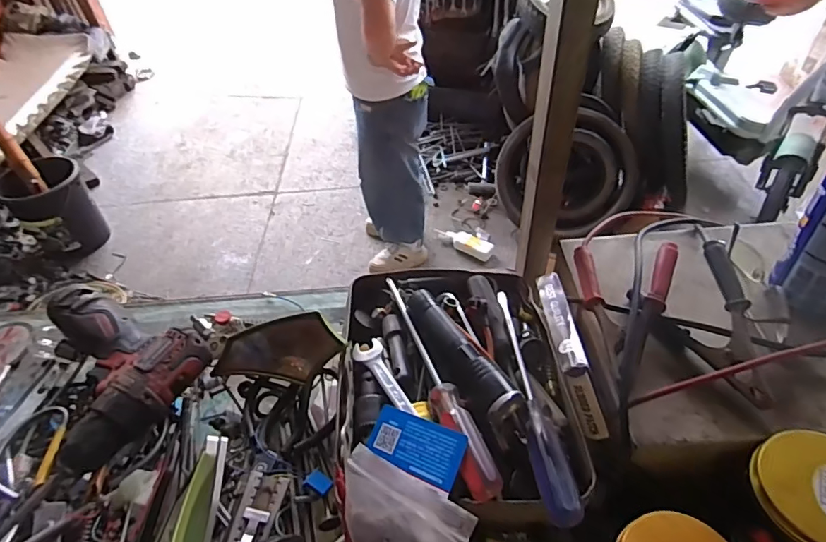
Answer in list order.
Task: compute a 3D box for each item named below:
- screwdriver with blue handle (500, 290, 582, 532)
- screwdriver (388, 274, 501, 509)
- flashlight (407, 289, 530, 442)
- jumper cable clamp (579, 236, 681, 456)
[{"bbox_3d":[0.098,0.099,0.421,0.026,0.020,0.231,-4,35,0],"label":"screwdriver with blue handle"},{"bbox_3d":[0.013,0.085,0.424,0.025,0.030,0.227,-18,48,-13],"label":"screwdriver"},{"bbox_3d":[0.039,0.076,0.432,0.039,0.034,0.163,-27,51,-20],"label":"flashlight"},{"bbox_3d":[0.176,0.051,0.421,0.082,0.037,0.195,11,65,13],"label":"jumper cable clamp"}]

